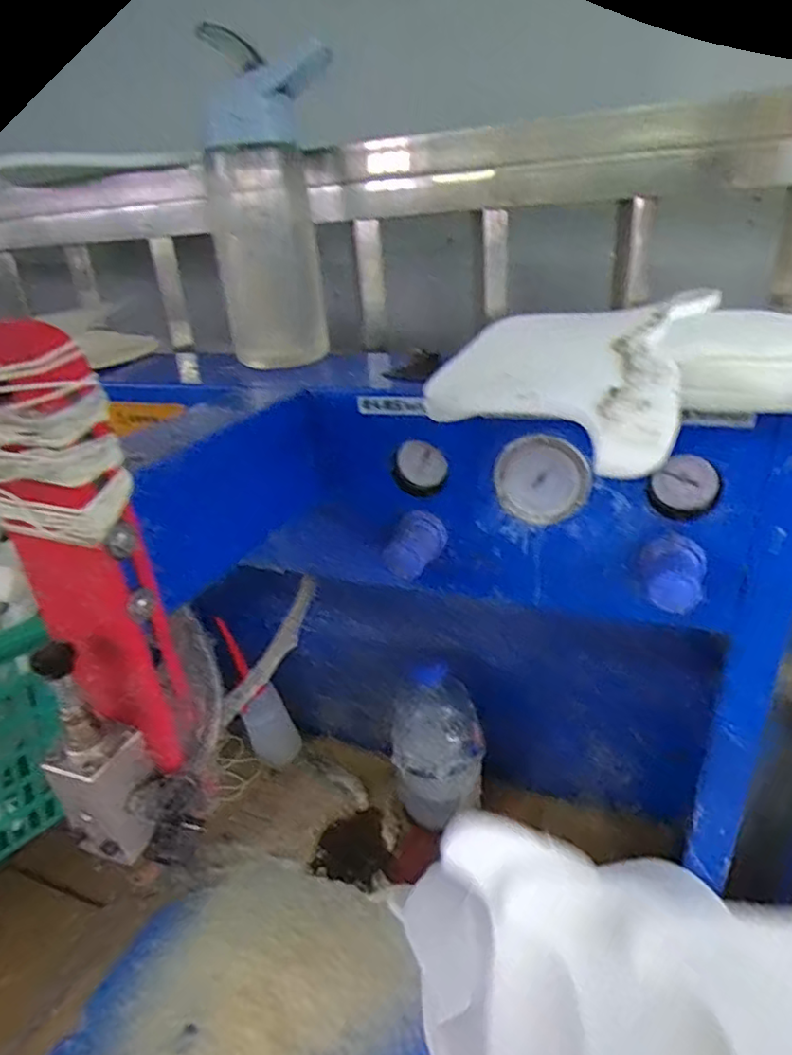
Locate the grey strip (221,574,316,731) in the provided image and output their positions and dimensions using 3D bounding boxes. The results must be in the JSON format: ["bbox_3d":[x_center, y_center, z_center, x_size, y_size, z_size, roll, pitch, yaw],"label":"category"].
[{"bbox_3d":[-0.085,0.086,0.445,0.017,0.017,0.133,7,43,22],"label":"grey strip"}]

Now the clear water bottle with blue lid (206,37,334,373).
[{"bbox_3d":[-0.088,-0.226,0.456,0.088,0.198,0.062,-8,27,-5],"label":"clear water bottle with blue lid"}]

